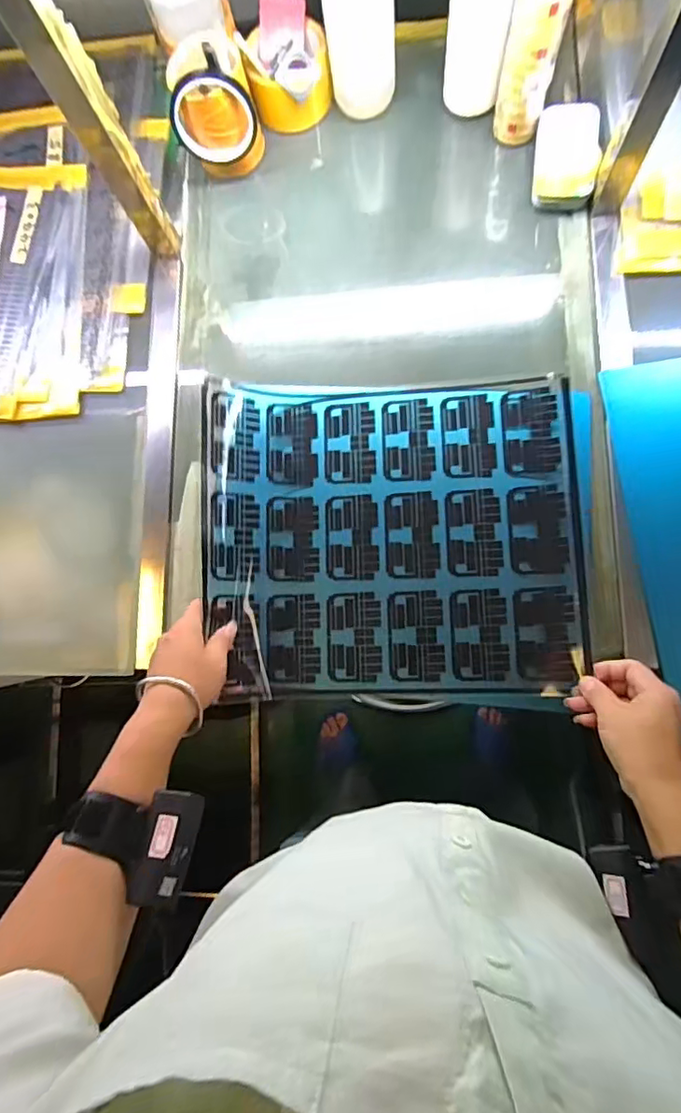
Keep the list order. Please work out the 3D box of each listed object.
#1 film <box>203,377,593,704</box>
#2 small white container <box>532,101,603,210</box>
[{"bbox_3d":[0.047,-0.022,0.547,0.375,0.058,0.318,-2,83,6],"label":"film"},{"bbox_3d":[0.246,-0.439,0.592,0.062,0.032,0.109,6,82,6],"label":"small white container"}]

